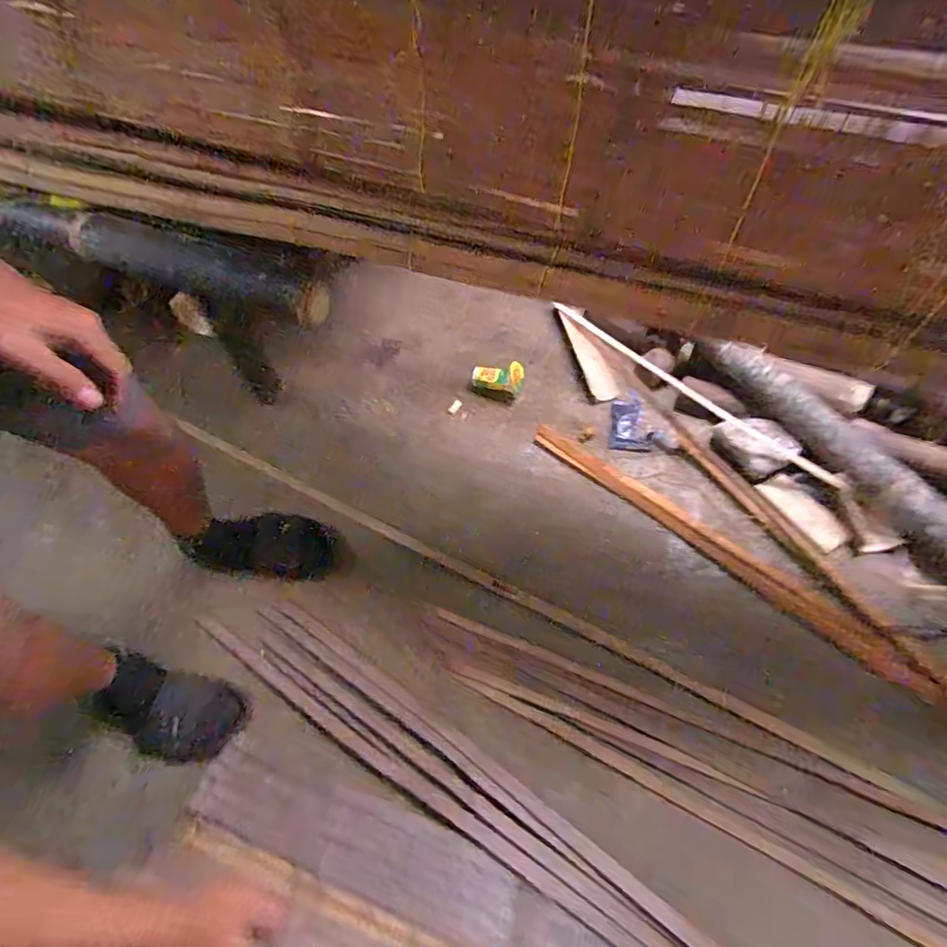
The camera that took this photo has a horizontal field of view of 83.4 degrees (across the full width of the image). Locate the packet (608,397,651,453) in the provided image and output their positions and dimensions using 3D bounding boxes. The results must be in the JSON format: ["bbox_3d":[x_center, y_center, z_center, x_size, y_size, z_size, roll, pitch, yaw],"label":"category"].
[{"bbox_3d":[0.315,-0.097,1.090,0.075,0.013,0.115,-7,74,28],"label":"packet"}]

